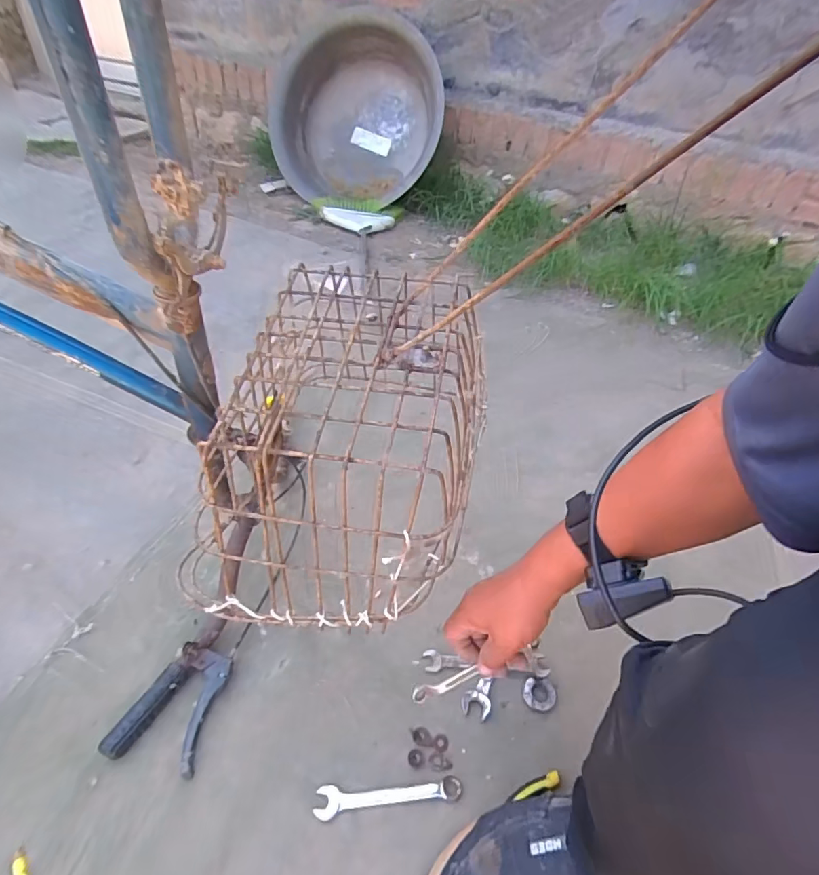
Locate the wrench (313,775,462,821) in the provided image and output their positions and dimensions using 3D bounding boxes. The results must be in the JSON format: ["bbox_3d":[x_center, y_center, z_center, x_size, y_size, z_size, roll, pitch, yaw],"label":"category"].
[{"bbox_3d":[-0.021,0.381,0.522,0.154,0.004,0.028,1,45,-7],"label":"wrench"}]

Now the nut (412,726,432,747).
[{"bbox_3d":[0.014,0.348,0.572,0.022,0.004,0.021,4,44,-4],"label":"nut"}]

